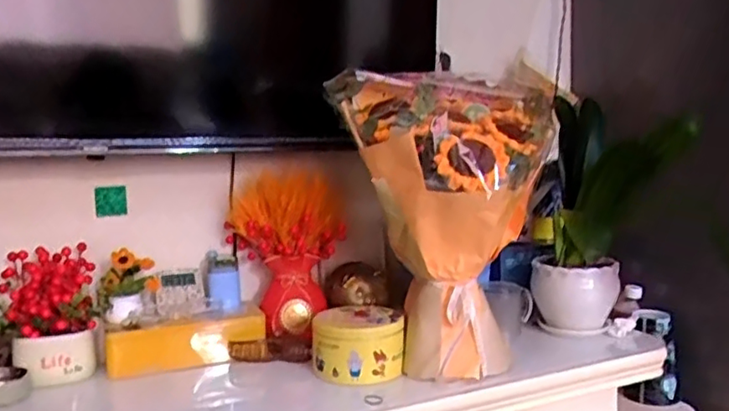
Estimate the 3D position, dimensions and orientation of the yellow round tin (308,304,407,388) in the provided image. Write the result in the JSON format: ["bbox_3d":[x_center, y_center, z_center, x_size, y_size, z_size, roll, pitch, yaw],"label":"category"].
[{"bbox_3d":[-0.009,0.198,0.895,0.131,0.079,0.116,-1,5,-2],"label":"yellow round tin"}]

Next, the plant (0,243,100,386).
[{"bbox_3d":[-0.455,0.155,0.878,0.135,0.172,0.084,-3,6,-24],"label":"plant"}]

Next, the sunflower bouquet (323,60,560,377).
[{"bbox_3d":[0.113,0.027,0.873,0.269,0.404,0.203,0,5,8],"label":"sunflower bouquet"}]

